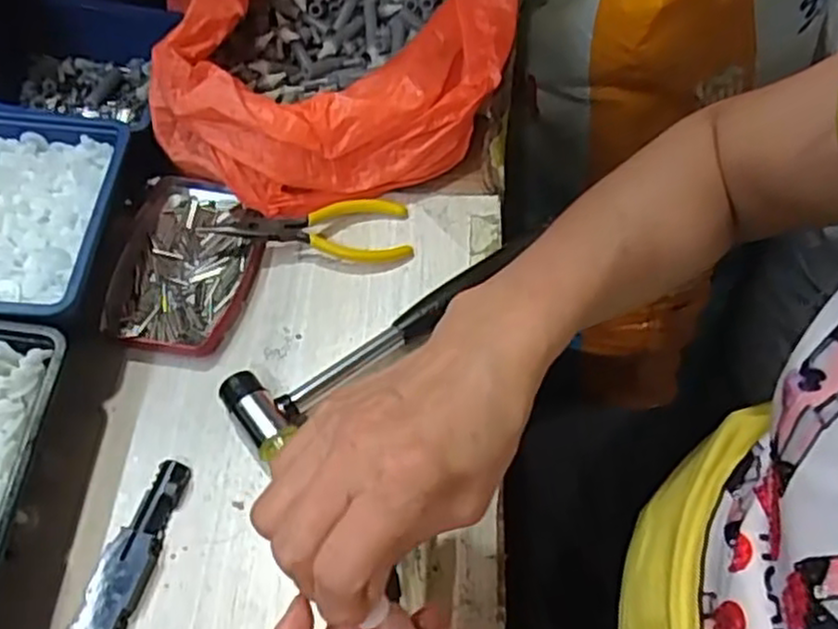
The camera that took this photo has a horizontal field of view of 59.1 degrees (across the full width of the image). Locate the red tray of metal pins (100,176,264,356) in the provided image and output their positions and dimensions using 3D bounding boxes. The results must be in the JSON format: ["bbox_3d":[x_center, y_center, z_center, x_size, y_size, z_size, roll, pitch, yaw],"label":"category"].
[{"bbox_3d":[-0.143,-0.031,0.455,0.084,0.013,0.120,7,58,4],"label":"red tray of metal pins"}]

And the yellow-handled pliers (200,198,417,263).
[{"bbox_3d":[-0.071,-0.049,0.462,0.128,0.017,0.047,-6,58,-4],"label":"yellow-handled pliers"}]

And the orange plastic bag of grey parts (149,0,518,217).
[{"bbox_3d":[-0.048,-0.204,0.479,0.205,0.161,0.244,11,58,7],"label":"orange plastic bag of grey parts"}]

